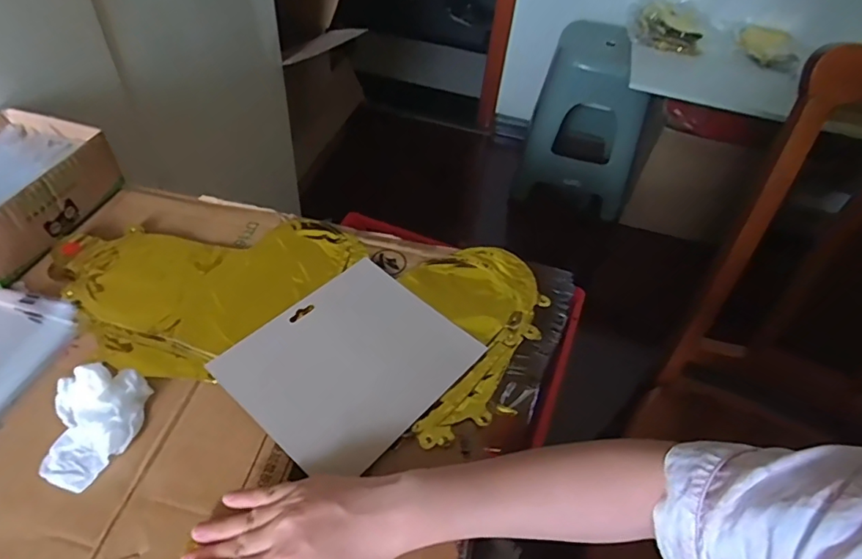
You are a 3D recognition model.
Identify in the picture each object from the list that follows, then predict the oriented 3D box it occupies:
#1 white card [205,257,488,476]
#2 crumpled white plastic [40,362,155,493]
[{"bbox_3d":[-0.069,0.071,0.480,0.159,0.007,0.189,36,53,21],"label":"white card"},{"bbox_3d":[-0.258,0.108,0.406,0.064,0.038,0.085,-6,50,-12],"label":"crumpled white plastic"}]

